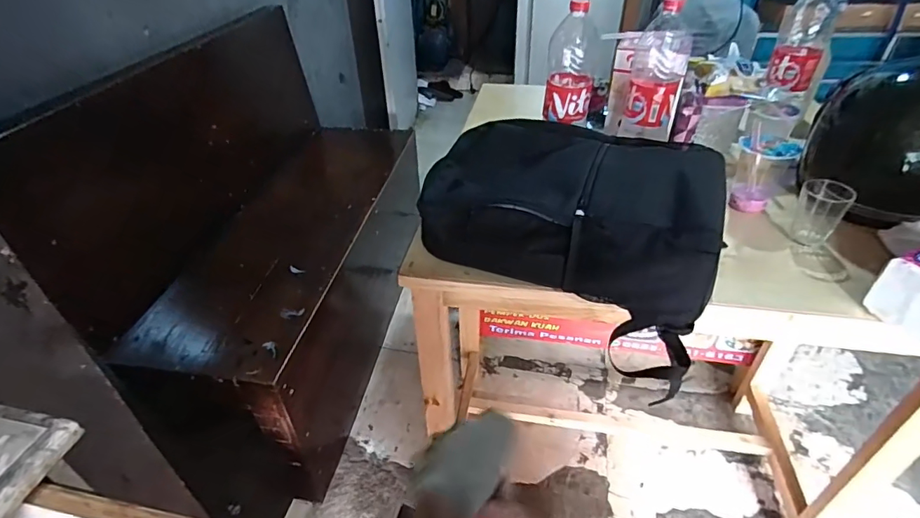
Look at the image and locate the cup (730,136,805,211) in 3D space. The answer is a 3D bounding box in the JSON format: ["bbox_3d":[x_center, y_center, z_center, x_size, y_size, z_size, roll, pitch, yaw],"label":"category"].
[{"bbox_3d":[0.529,-0.153,0.840,0.088,0.123,0.085,26,45,31],"label":"cup"}]

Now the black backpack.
[{"bbox_3d":[0.163,-0.070,0.759,0.445,0.160,0.315,15,41,20],"label":"black backpack"}]

